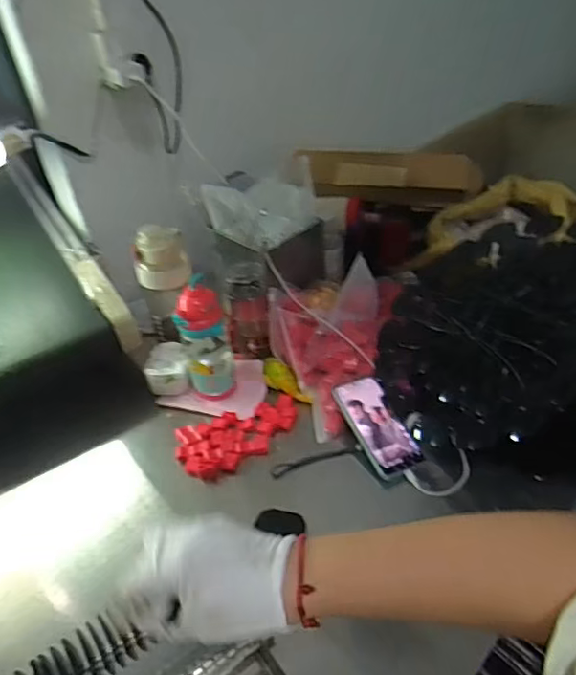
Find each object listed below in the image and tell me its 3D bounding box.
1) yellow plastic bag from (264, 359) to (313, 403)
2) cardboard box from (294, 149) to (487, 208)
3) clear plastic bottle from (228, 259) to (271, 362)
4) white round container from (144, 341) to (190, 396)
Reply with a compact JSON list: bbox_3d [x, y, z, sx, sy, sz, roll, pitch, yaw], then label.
[{"bbox_3d":[-0.001,0.073,0.928,0.102,0.042,0.038,42,52,6],"label":"yellow plastic bag"},{"bbox_3d":[0.209,-0.321,1.131,0.351,0.099,0.056,3,40,9],"label":"cardboard box"},{"bbox_3d":[-0.066,-0.041,0.943,0.067,0.160,0.073,-6,40,-2],"label":"clear plastic bottle"},{"bbox_3d":[-0.205,0.052,0.954,0.074,0.066,0.069,-3,40,2],"label":"white round container"}]

